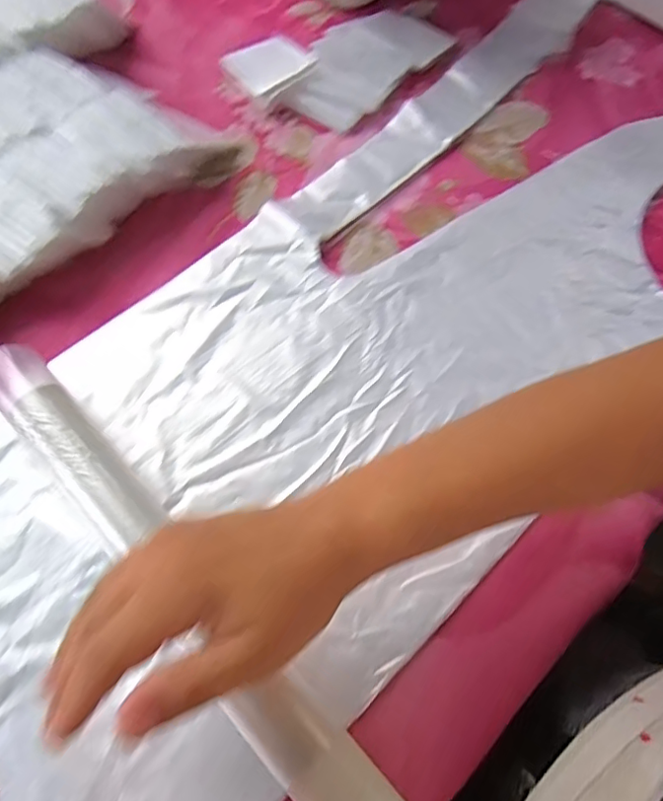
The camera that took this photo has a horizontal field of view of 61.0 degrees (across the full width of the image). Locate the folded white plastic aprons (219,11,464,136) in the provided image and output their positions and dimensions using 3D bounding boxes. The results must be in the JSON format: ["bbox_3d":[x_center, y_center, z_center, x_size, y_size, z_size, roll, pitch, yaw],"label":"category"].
[{"bbox_3d":[0.010,-0.324,0.530,0.183,0.027,0.128,-40,72,-17],"label":"folded white plastic aprons"}]

